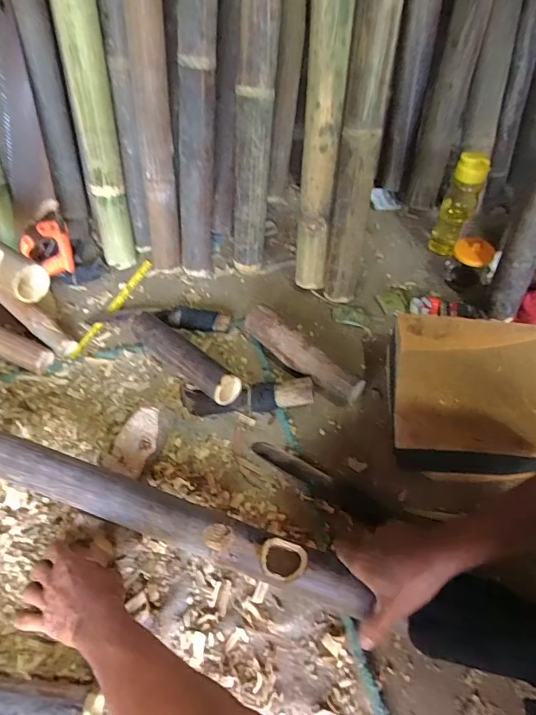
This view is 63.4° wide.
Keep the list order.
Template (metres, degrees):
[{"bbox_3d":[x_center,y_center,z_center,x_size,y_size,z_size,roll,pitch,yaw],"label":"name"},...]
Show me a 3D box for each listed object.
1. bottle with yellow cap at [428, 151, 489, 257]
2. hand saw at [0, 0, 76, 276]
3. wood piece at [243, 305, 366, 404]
[{"bbox_3d":[0.409,-0.323,0.933,0.065,0.227,0.052,15,54,12],"label":"bottle with yellow cap"},{"bbox_3d":[-0.501,-0.418,0.880,0.143,0.496,0.046,4,21,27],"label":"hand saw"},{"bbox_3d":[0.059,-0.005,0.786,0.045,0.060,0.255,-38,61,-25],"label":"wood piece"}]

